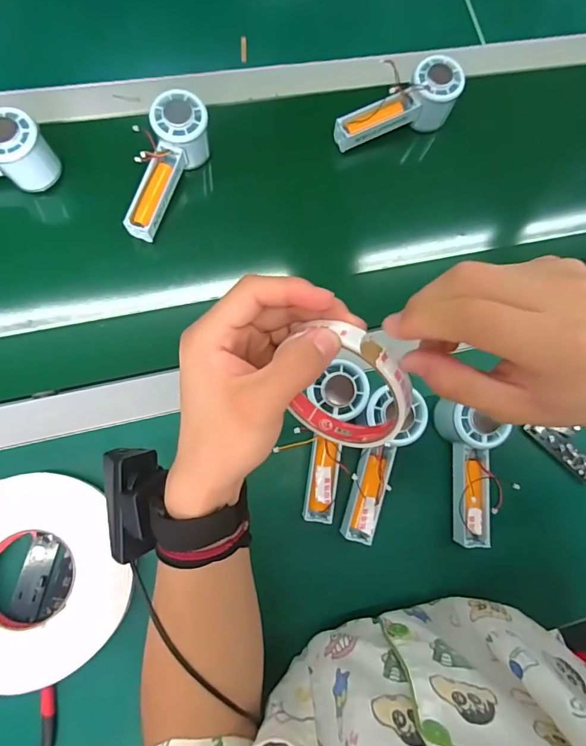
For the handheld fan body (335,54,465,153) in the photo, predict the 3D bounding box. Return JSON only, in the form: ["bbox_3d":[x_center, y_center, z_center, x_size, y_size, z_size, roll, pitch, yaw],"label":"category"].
[{"bbox_3d":[0.123,-0.304,0.521,0.149,0.058,0.057,-31,86,-8],"label":"handheld fan body"}]

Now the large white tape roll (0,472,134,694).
[{"bbox_3d":[-0.231,0.178,0.386,0.157,0.019,0.170,-26,86,-7],"label":"large white tape roll"}]

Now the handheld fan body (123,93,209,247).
[{"bbox_3d":[-0.131,-0.213,0.479,0.053,0.061,0.147,13,82,-3],"label":"handheld fan body"}]

